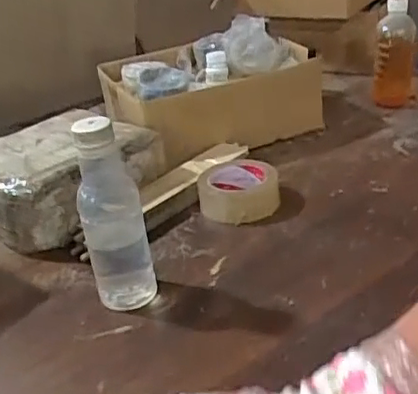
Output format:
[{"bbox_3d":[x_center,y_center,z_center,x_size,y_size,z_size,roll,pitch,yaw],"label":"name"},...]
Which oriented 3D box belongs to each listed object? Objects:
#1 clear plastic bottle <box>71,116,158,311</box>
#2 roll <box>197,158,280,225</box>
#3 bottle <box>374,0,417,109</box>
[{"bbox_3d":[-0.101,0.022,0.641,0.065,0.211,0.056,-12,30,-9],"label":"clear plastic bottle"},{"bbox_3d":[0.041,-0.010,0.843,0.108,0.043,0.112,-5,29,3],"label":"roll"},{"bbox_3d":[0.324,-0.250,1.058,0.063,0.187,0.053,3,31,17],"label":"bottle"}]

